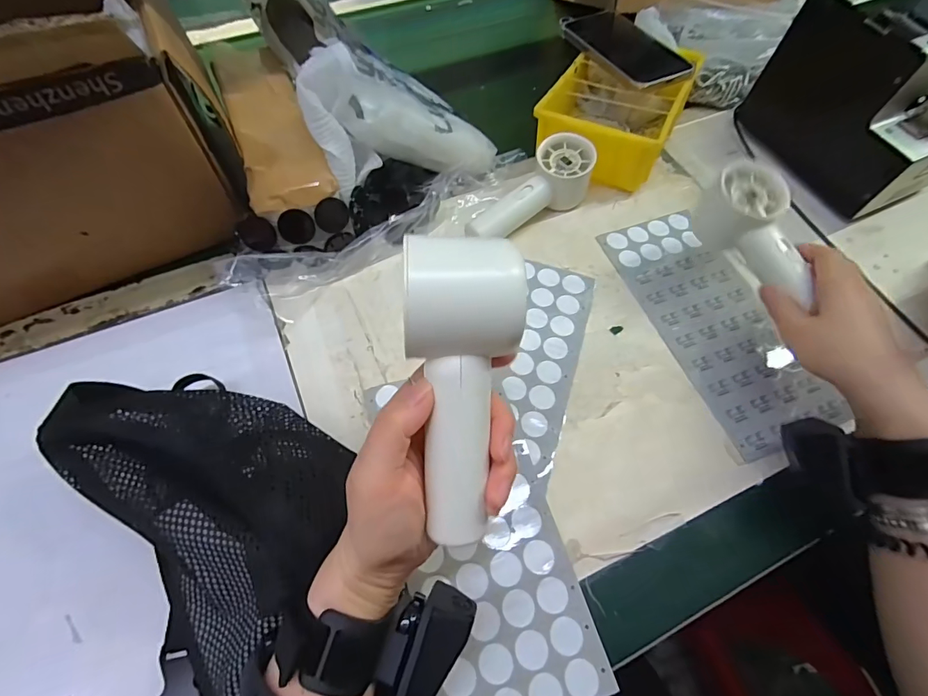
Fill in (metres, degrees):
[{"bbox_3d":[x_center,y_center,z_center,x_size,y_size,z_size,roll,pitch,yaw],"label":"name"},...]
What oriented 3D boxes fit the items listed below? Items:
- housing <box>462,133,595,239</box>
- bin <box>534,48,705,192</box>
[{"bbox_3d":[0.070,-0.149,0.447,0.058,0.055,0.144,38,68,17],"label":"housing"},{"bbox_3d":[0.170,-0.268,0.502,0.135,0.059,0.180,23,63,12],"label":"bin"}]

